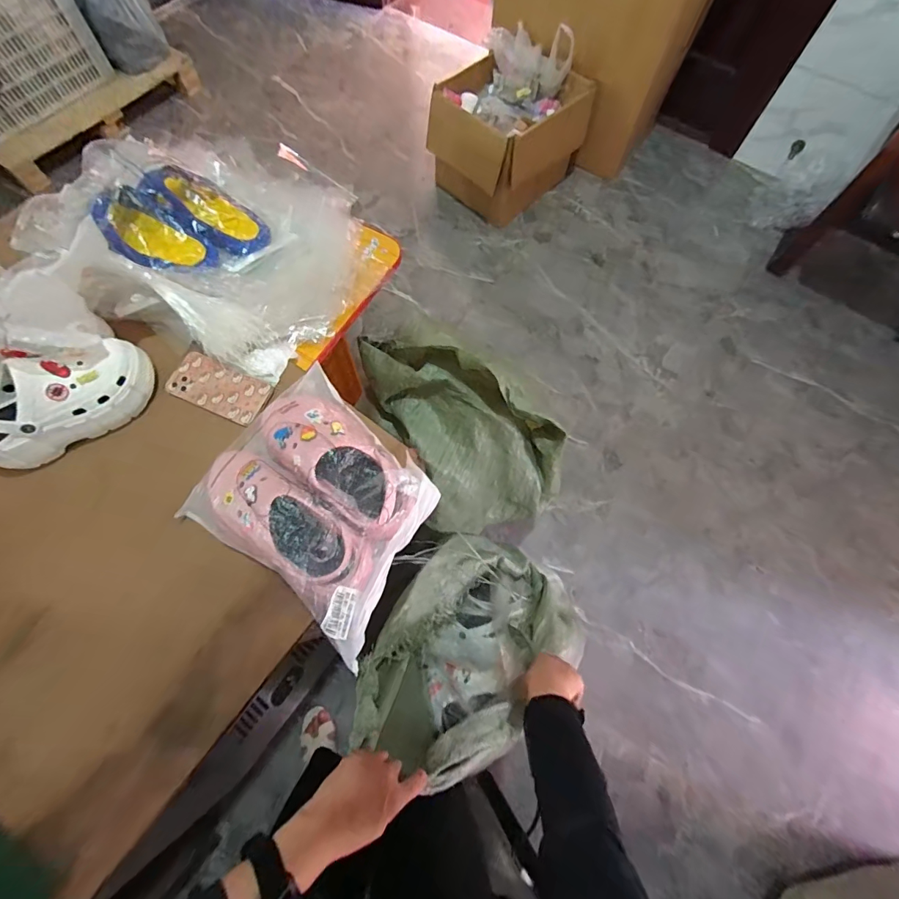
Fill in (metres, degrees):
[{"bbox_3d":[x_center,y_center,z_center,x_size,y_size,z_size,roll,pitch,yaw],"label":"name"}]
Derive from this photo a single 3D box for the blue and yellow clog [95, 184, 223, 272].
[{"bbox_3d":[-0.490,-0.349,0.688,0.183,0.063,0.103,31,84,-16],"label":"blue and yellow clog"}]

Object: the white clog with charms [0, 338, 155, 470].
[{"bbox_3d":[-0.601,-0.089,0.625,0.257,0.113,0.144,-37,75,-14],"label":"white clog with charms"}]

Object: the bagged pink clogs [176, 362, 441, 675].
[{"bbox_3d":[-0.171,0.059,0.571,0.326,0.092,0.280,35,72,11],"label":"bagged pink clogs"}]

